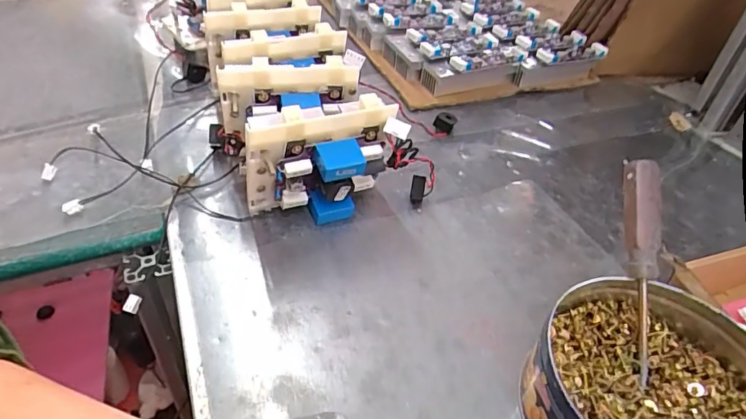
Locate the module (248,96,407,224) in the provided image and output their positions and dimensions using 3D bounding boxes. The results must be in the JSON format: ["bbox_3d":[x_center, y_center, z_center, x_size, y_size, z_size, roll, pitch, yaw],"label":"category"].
[{"bbox_3d":[-0.043,-0.035,0.431,0.132,0.112,0.056,-9,44,-15],"label":"module"}]

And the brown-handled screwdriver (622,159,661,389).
[{"bbox_3d":[0.189,0.041,0.345,0.022,0.149,0.022,0,-1,-5],"label":"brown-handled screwdriver"}]

